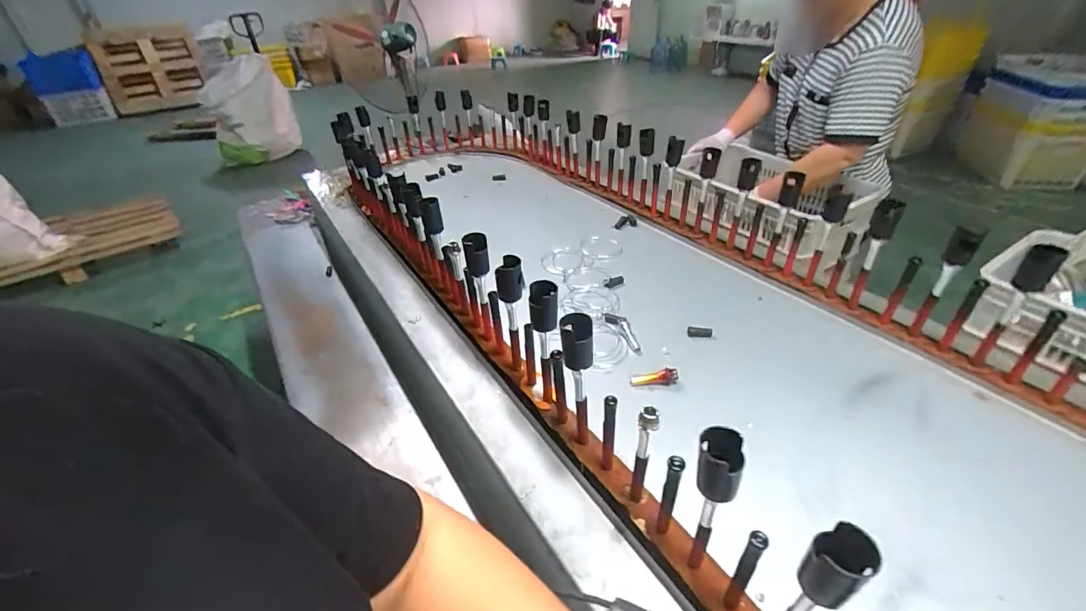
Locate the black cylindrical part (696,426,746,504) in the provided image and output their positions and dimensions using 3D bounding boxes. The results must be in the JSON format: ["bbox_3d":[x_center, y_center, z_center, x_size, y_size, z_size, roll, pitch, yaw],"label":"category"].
[{"bbox_3d":[0.171,0.155,0.451,0.038,0.062,0.039,-2,36,1],"label":"black cylindrical part"}]

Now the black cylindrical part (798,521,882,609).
[{"bbox_3d":[0.233,0.207,0.368,0.036,0.065,0.039,-2,36,1],"label":"black cylindrical part"}]

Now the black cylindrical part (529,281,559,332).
[{"bbox_3d":[0.001,0.000,0.676,0.040,0.063,0.043,-2,36,1],"label":"black cylindrical part"}]

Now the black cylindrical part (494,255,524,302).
[{"bbox_3d":[-0.054,-0.043,0.742,0.041,0.071,0.035,-6,36,-5],"label":"black cylindrical part"}]

